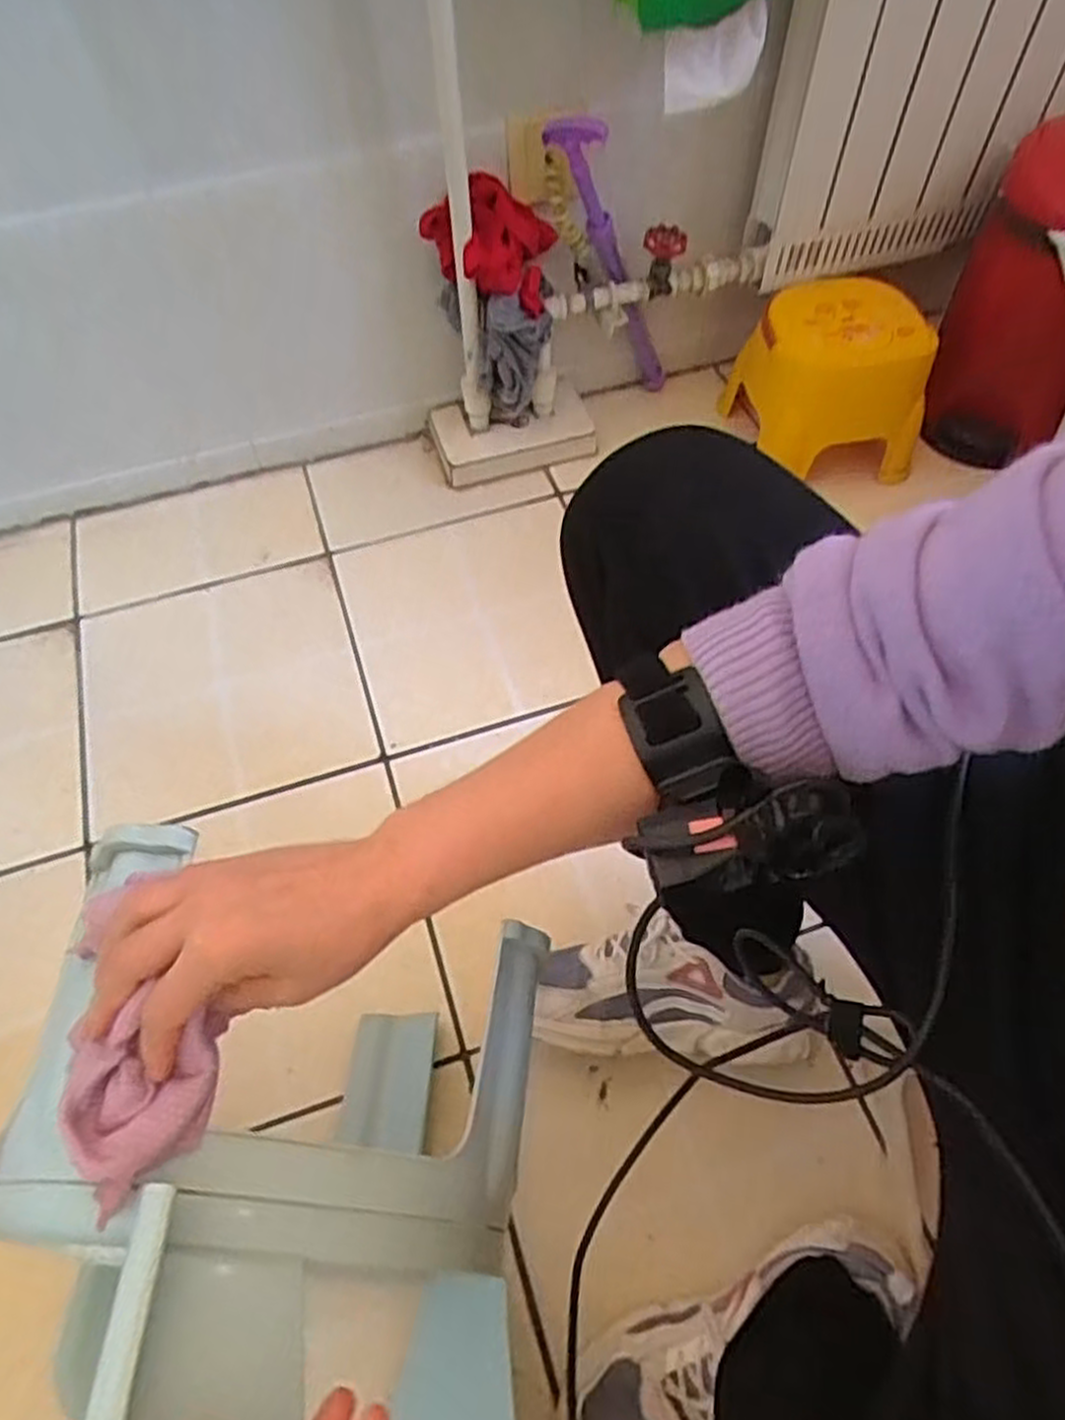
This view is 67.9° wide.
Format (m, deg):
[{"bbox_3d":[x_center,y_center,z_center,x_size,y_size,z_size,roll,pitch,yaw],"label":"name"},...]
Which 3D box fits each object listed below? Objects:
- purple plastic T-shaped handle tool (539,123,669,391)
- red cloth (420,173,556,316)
[{"bbox_3d":[0.109,-0.502,0.936,0.050,0.453,0.033,42,95,21],"label":"purple plastic T-shaped handle tool"},{"bbox_3d":[-0.046,-0.497,0.834,0.137,0.132,0.070,-2,59,0],"label":"red cloth"}]

